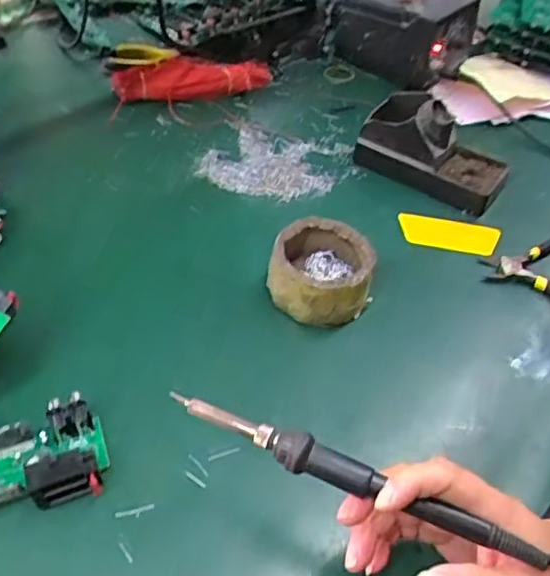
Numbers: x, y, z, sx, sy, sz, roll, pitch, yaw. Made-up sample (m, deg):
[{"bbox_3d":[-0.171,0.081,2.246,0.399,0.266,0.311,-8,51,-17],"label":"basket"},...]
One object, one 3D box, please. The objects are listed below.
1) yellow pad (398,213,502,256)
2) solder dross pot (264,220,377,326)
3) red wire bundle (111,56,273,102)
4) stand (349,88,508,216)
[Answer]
[{"bbox_3d":[0.169,-0.052,0.575,0.094,0.004,0.041,7,58,5],"label":"yellow pad"},{"bbox_3d":[0.038,-0.010,0.499,0.082,0.055,0.078,2,50,-2],"label":"solder dross pot"},{"bbox_3d":[-0.098,-0.252,0.714,0.187,0.035,0.065,-3,50,-7],"label":"red wire bundle"},{"bbox_3d":[0.167,-0.150,0.613,0.150,0.072,0.079,28,54,19],"label":"stand"}]

